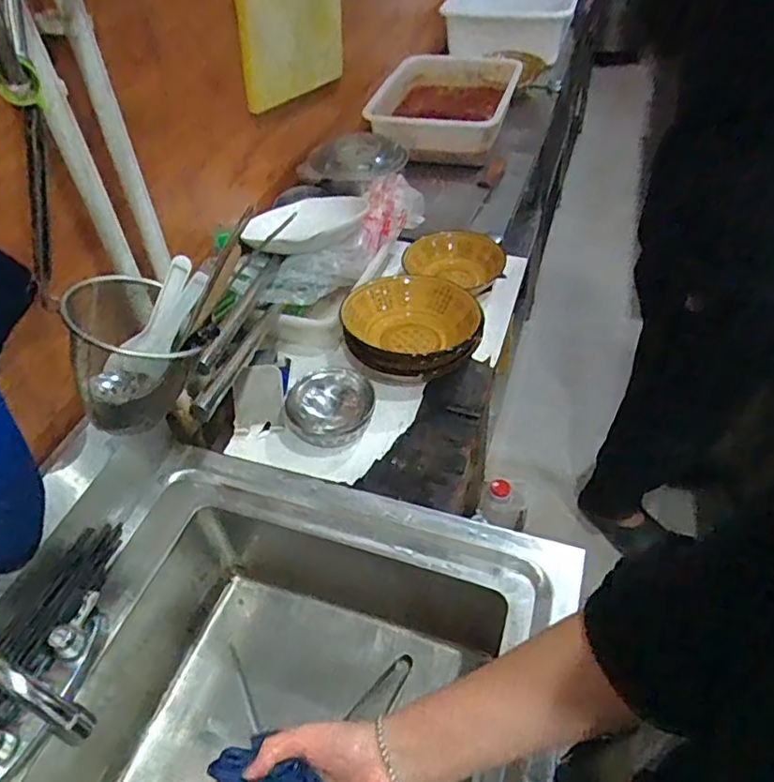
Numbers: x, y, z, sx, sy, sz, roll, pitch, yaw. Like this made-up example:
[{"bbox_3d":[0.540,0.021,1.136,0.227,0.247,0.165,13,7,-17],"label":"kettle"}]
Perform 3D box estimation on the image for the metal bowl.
[{"bbox_3d":[-0.077,0.026,0.803,0.119,0.053,0.106,-7,47,-2],"label":"metal bowl"}]

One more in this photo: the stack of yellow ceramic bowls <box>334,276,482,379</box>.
[{"bbox_3d":[0.035,-0.087,0.866,0.196,0.076,0.175,-10,47,-6],"label":"stack of yellow ceramic bowls"}]

